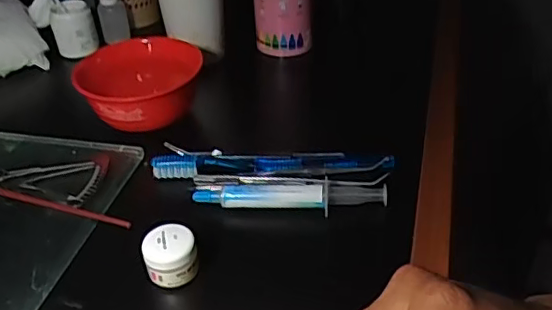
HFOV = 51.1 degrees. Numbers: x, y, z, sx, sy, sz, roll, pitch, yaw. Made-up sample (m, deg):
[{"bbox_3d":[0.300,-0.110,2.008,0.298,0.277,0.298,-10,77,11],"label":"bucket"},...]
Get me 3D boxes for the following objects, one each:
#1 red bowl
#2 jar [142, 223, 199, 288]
[{"bbox_3d":[-0.119,-0.062,0.514,0.100,0.047,0.106,-1,37,1],"label":"red bowl"},{"bbox_3d":[-0.067,0.064,0.365,0.031,0.028,0.030,-1,37,1],"label":"jar"}]

